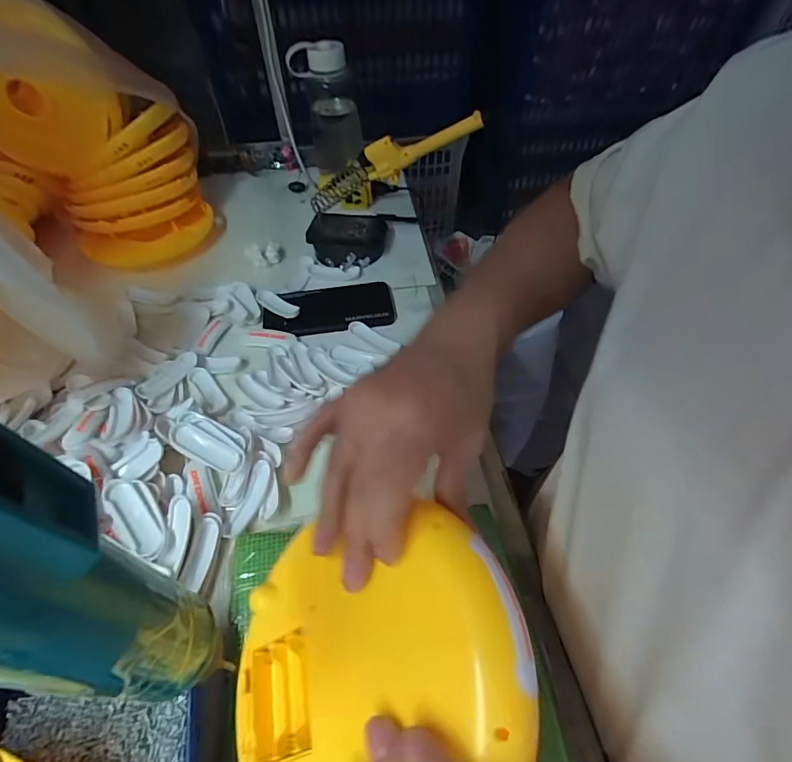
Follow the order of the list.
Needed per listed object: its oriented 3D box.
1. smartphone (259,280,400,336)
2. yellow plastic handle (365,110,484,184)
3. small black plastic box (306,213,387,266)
[{"bbox_3d":[-0.082,-0.095,0.549,0.157,0.011,0.078,-8,52,-7],"label":"smartphone"},{"bbox_3d":[0.030,-0.275,0.523,0.148,0.054,0.017,-9,47,25],"label":"yellow plastic handle"},{"bbox_3d":[-0.068,-0.205,0.626,0.111,0.037,0.089,-4,52,-3],"label":"small black plastic box"}]

